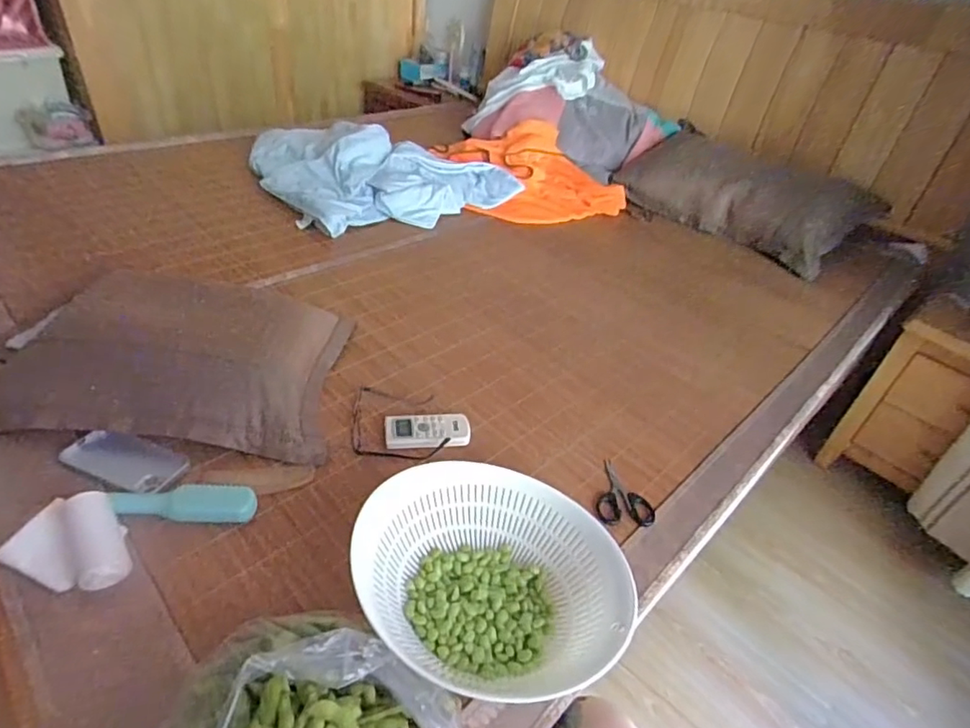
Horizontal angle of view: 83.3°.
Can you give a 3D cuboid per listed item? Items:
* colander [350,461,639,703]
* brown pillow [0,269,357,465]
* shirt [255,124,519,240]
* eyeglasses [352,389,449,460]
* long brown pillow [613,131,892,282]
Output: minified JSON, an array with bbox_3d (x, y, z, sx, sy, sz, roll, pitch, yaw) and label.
[{"bbox_3d":[0.001,0.229,0.585,0.252,0.090,0.255,-9,41,-21],"label":"colander"},{"bbox_3d":[-0.462,-0.033,0.843,0.466,0.120,0.378,4,38,-5],"label":"brown pillow"},{"bbox_3d":[-0.322,-0.606,1.615,0.656,0.137,0.663,-20,46,-31],"label":"shirt"},{"bbox_3d":[-0.129,0.086,0.830,0.141,0.032,0.137,3,38,-6],"label":"eyeglasses"},{"bbox_3d":[0.712,-0.505,1.591,0.294,0.195,0.716,-20,45,-31],"label":"long brown pillow"}]

